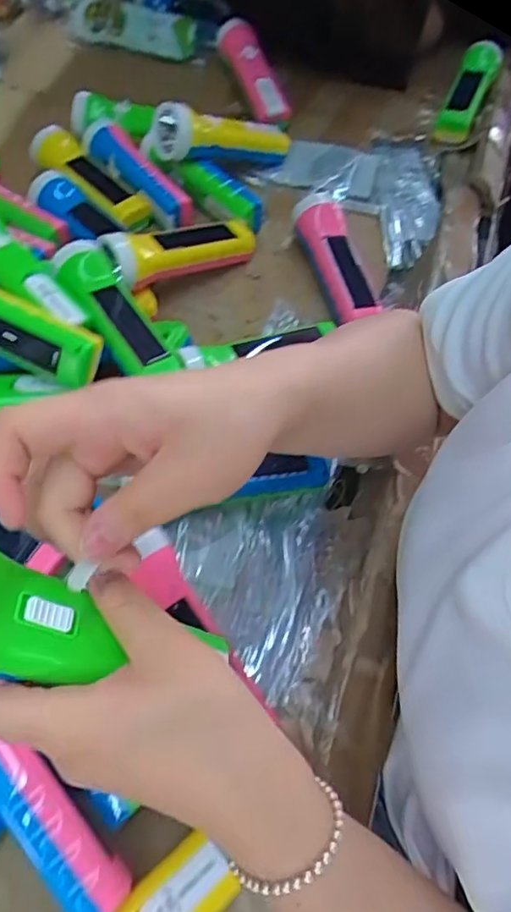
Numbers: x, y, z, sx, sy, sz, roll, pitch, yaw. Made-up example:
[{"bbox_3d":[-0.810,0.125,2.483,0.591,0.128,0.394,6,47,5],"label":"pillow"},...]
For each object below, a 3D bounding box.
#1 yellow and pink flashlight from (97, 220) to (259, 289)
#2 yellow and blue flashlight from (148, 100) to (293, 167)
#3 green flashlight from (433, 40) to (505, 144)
[{"bbox_3d":[-0.072,-0.203,0.583,0.157,0.040,0.043,-23,62,-35],"label":"yellow and pink flashlight"},{"bbox_3d":[-0.029,-0.369,0.683,0.177,0.053,0.053,-15,59,-34],"label":"yellow and blue flashlight"},{"bbox_3d":[0.268,-0.459,0.736,0.045,0.025,0.135,25,88,11],"label":"green flashlight"}]

